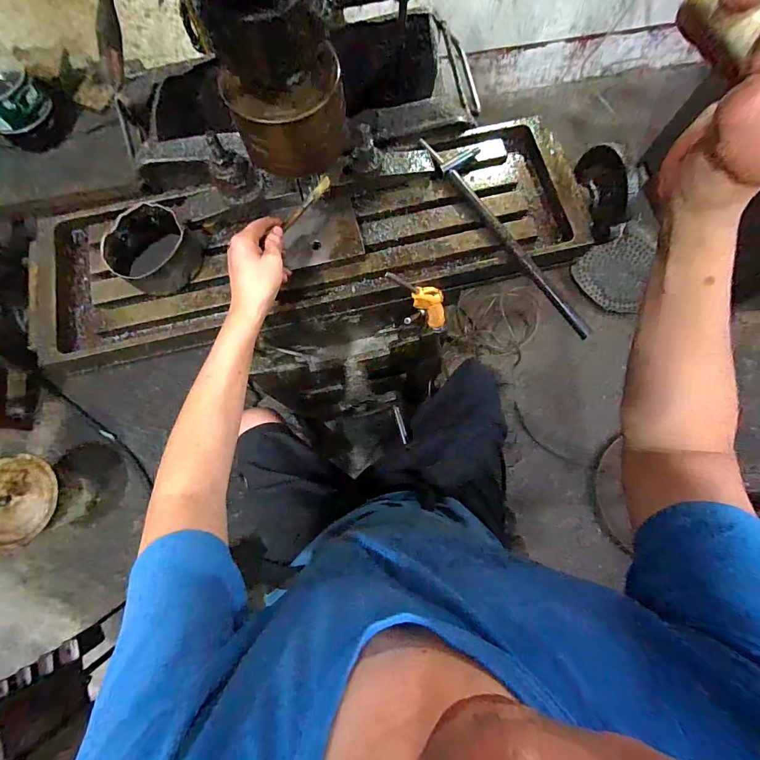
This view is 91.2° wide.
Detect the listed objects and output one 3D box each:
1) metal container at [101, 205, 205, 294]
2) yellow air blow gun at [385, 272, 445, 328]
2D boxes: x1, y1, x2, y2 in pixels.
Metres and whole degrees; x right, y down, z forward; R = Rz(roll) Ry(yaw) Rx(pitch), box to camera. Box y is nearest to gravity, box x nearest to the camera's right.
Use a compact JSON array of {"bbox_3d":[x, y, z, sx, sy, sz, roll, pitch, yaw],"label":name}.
[{"bbox_3d":[-0.309,-0.178,0.519,0.098,0.065,0.107,27,78,7],"label":"metal container"},{"bbox_3d":[0.070,-0.119,0.555,0.045,0.197,0.022,-10,75,22],"label":"yellow air blow gun"}]

